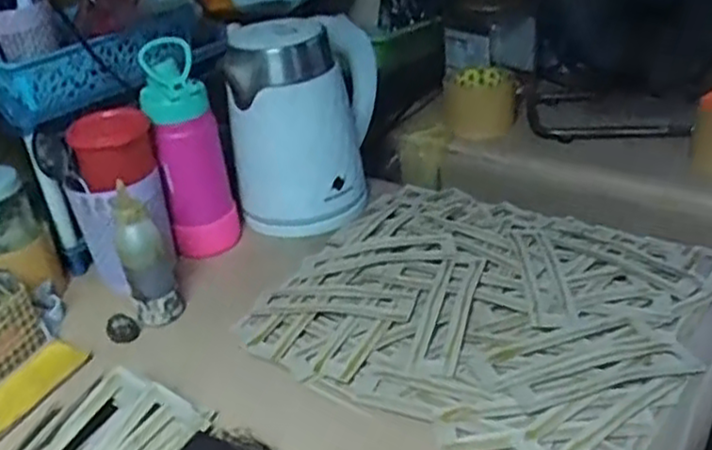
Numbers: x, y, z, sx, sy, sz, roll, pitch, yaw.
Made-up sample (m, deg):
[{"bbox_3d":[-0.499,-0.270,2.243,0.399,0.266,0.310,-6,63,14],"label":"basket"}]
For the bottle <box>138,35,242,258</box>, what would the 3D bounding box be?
[{"bbox_3d":[-0.174,-0.073,0.768,0.068,0.217,0.058,-4,31,2],"label":"bottle"}]

